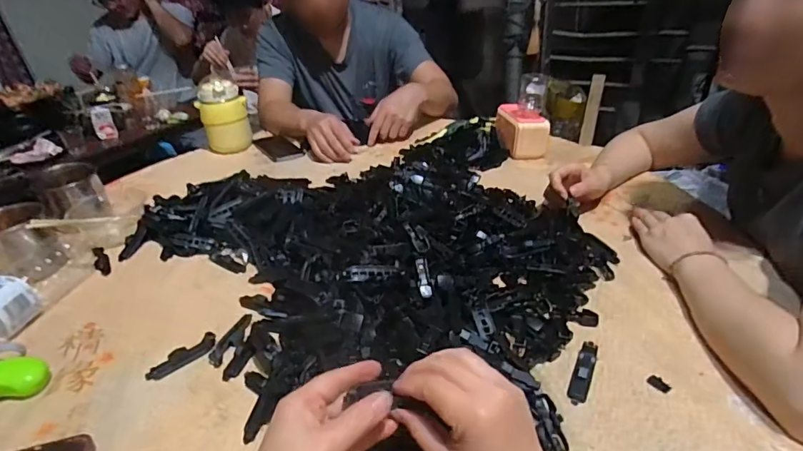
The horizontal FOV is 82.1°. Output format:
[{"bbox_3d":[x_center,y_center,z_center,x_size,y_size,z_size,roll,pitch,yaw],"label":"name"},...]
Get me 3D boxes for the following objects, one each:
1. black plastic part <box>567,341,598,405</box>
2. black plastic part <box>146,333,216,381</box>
[{"bbox_3d":[0.182,0.146,0.461,0.018,0.015,0.074,13,36,26],"label":"black plastic part"},{"bbox_3d":[-0.241,0.146,0.508,0.076,0.011,0.021,-29,39,-34],"label":"black plastic part"}]

